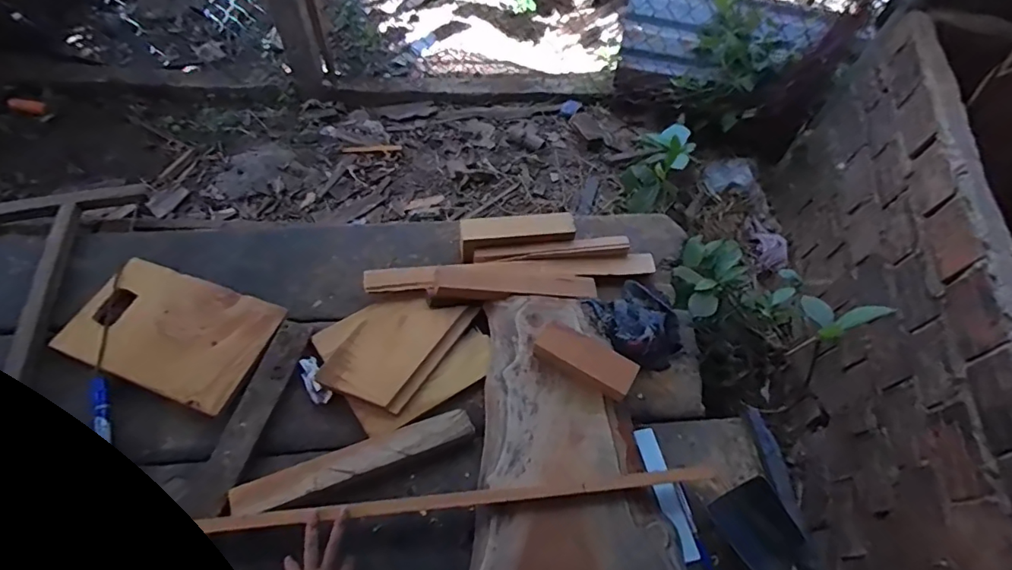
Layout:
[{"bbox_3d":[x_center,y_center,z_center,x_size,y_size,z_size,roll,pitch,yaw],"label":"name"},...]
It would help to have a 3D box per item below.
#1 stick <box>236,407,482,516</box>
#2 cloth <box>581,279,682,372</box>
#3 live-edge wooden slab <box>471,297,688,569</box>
[{"bbox_3d":[-0.214,0.252,0.733,0.339,0.026,0.052,-17,62,-15],"label":"stick"},{"bbox_3d":[0.229,0.070,0.889,0.138,0.048,0.162,-24,64,-19],"label":"cloth"},{"bbox_3d":[0.103,0.218,0.747,0.276,0.029,0.430,5,59,-3],"label":"live-edge wooden slab"}]

